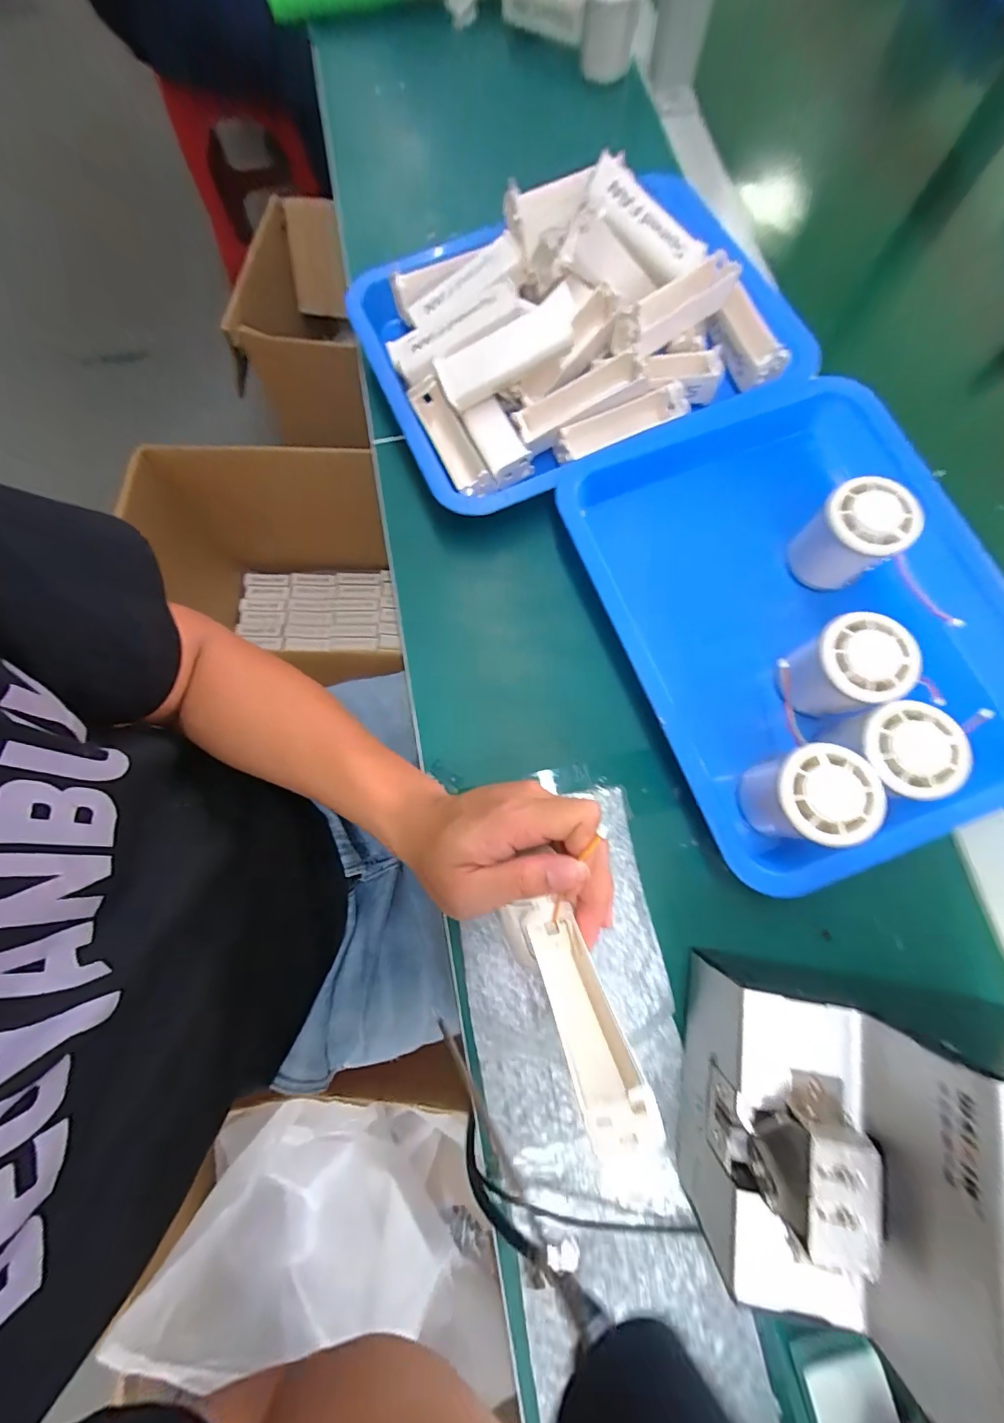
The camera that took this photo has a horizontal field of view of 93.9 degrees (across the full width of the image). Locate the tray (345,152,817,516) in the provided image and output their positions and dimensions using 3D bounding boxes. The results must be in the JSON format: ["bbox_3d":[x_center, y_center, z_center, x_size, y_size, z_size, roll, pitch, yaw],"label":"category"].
[{"bbox_3d":[0.054,-0.324,0.378,0.317,0.081,0.270,-25,77,-6],"label":"tray"}]

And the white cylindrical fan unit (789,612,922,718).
[{"bbox_3d":[0.224,-0.027,0.309,0.056,0.053,0.056,0,75,0],"label":"white cylindrical fan unit"}]

